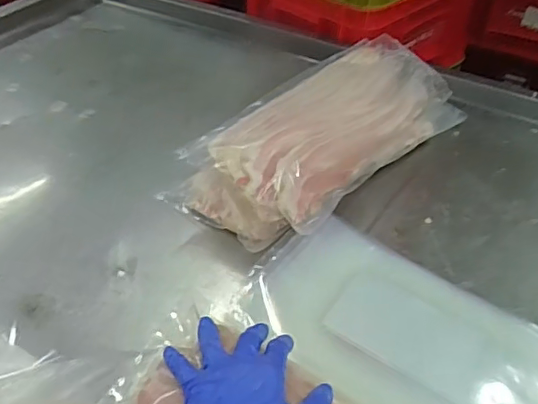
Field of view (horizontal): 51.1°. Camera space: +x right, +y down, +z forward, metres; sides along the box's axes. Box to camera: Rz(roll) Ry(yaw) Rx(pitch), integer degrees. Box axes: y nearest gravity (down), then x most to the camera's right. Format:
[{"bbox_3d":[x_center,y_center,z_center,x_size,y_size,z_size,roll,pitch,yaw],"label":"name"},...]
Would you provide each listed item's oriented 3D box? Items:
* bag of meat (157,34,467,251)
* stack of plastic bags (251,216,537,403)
[{"bbox_3d":[0.088,-0.101,0.814,0.195,0.104,0.437,32,48,29],"label":"bag of meat"},{"bbox_3d":[0.214,0.176,0.552,0.510,0.026,0.195,25,44,23],"label":"stack of plastic bags"}]

